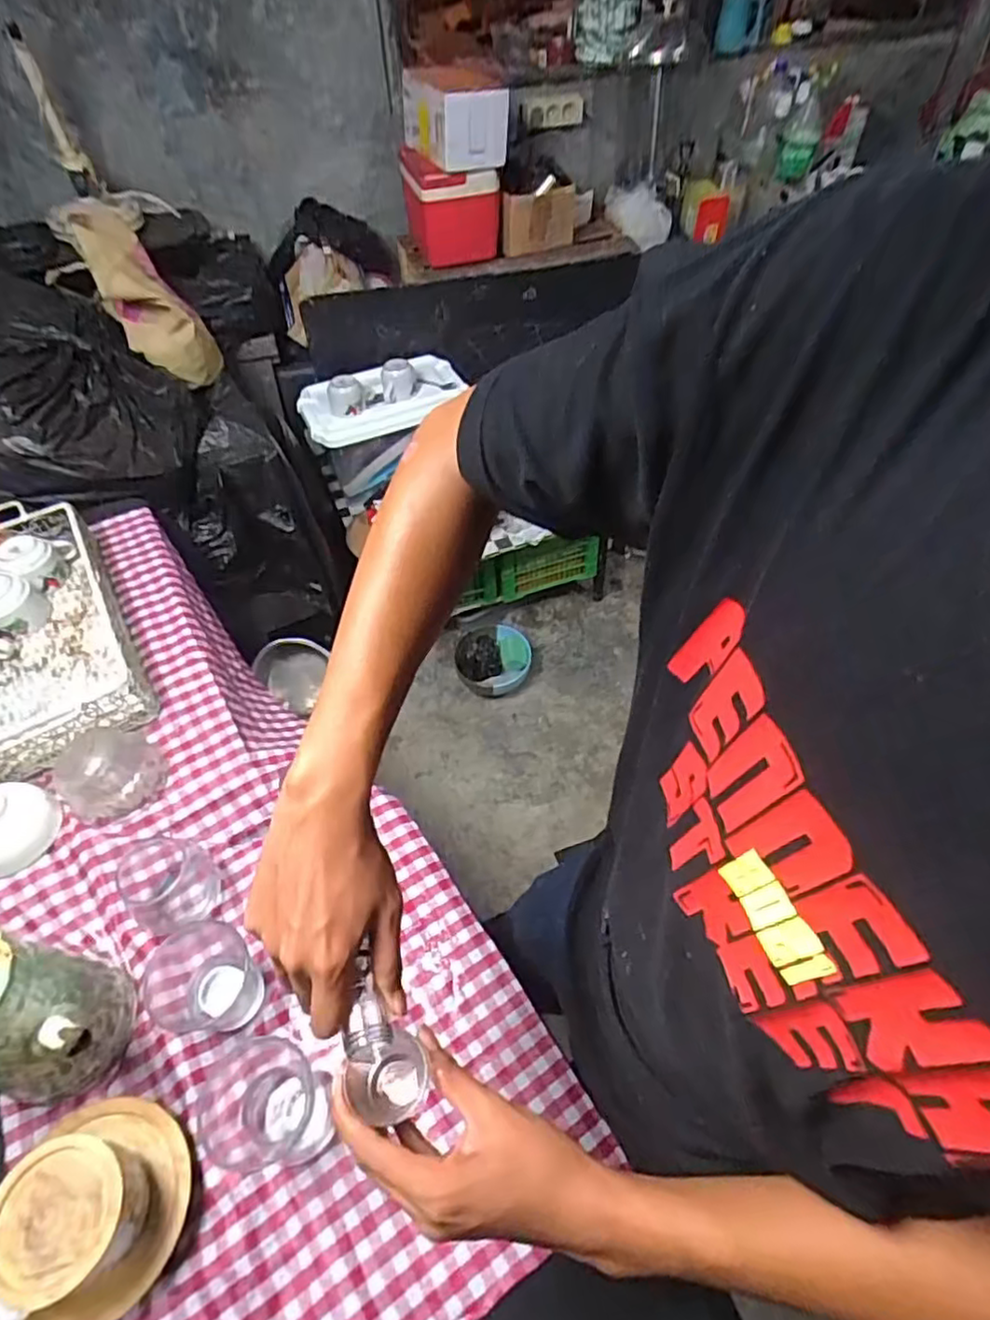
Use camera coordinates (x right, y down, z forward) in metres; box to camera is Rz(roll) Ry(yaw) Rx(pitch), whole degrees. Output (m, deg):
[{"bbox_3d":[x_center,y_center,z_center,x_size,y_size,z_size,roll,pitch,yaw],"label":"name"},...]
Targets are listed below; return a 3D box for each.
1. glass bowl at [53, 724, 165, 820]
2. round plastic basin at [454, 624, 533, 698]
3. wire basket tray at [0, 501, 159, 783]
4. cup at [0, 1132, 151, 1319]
[{"bbox_3d":[-0.462,0.133,0.790,0.096,0.068,0.113,28,58,22],"label":"glass bowl"},{"bbox_3d":[-0.003,0.000,1.803,0.199,0.133,0.166,-5,52,-2],"label":"round plastic basin"},{"bbox_3d":[-0.674,-0.033,0.909,0.275,0.081,0.444,-28,56,-18],"label":"wire basket tray"},{"bbox_3d":[-0.333,0.443,0.527,0.116,0.068,0.099,-21,54,-14],"label":"cup"}]

